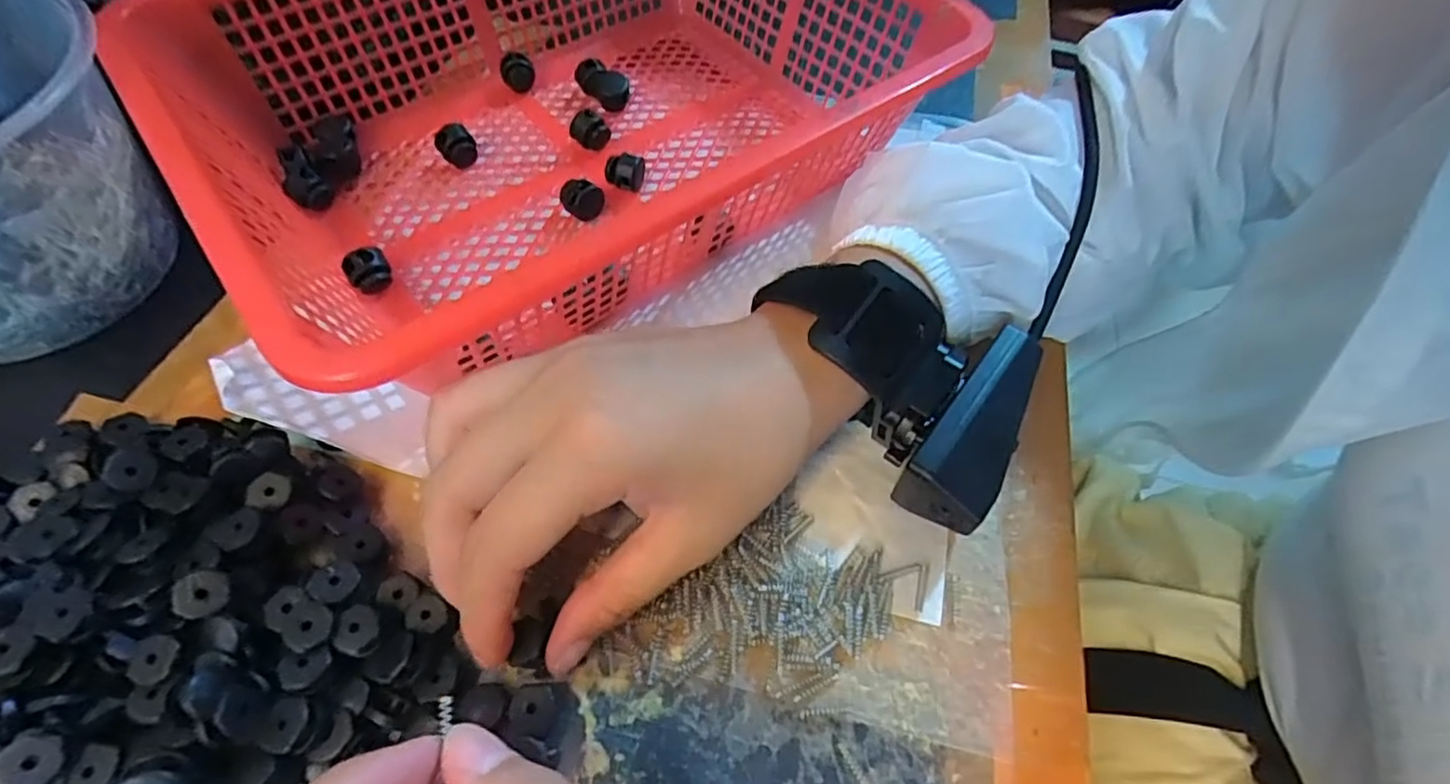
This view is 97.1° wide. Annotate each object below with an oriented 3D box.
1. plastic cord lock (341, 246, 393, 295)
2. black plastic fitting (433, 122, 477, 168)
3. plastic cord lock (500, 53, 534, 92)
[{"bbox_3d":[-0.147,-0.049,0.265,0.016,0.017,0.013,-36,68,-23],"label":"plastic cord lock"},{"bbox_3d":[-0.127,-0.115,0.304,0.015,0.020,0.013,-36,68,-23],"label":"black plastic fitting"},{"bbox_3d":[-0.109,-0.168,0.338,0.017,0.017,0.011,-14,61,-12],"label":"plastic cord lock"}]

